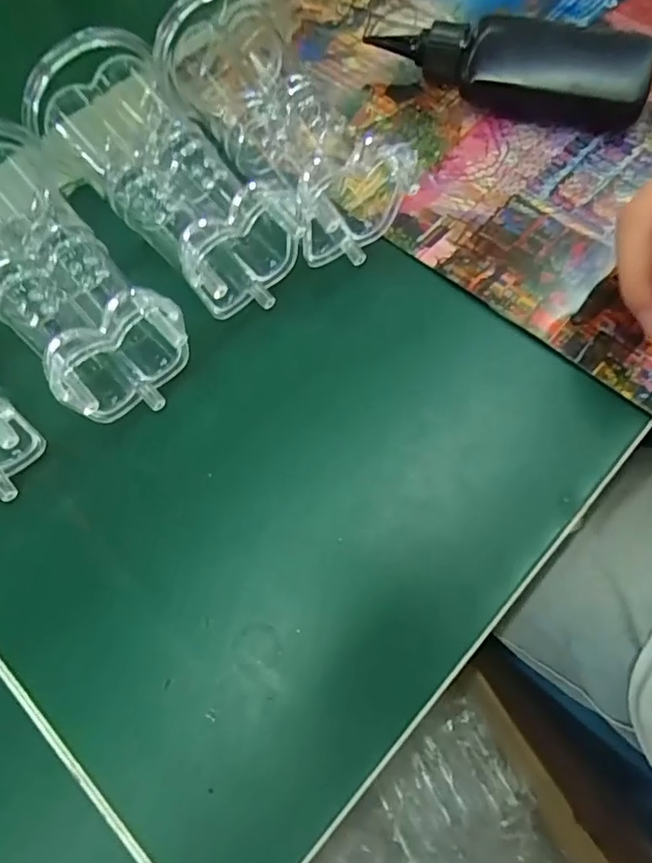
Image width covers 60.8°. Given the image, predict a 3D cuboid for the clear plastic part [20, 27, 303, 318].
[{"bbox_3d":[-0.074,-0.117,0.256,0.058,0.052,0.145,-39,70,-13],"label":"clear plastic part"}]

